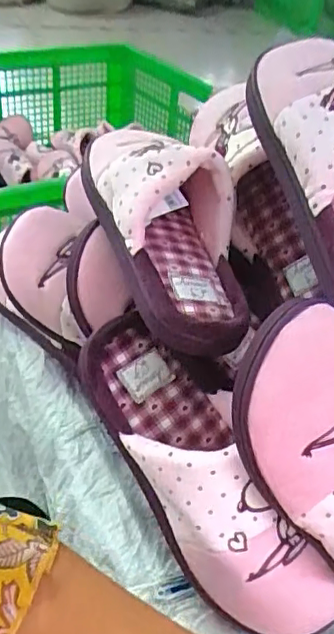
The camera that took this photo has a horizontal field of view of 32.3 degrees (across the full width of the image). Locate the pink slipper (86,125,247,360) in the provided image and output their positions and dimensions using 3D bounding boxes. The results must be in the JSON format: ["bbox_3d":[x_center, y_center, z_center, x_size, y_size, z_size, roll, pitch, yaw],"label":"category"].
[{"bbox_3d":[0.003,-0.072,0.418,0.096,0.068,0.225,-8,58,-18],"label":"pink slipper"}]

